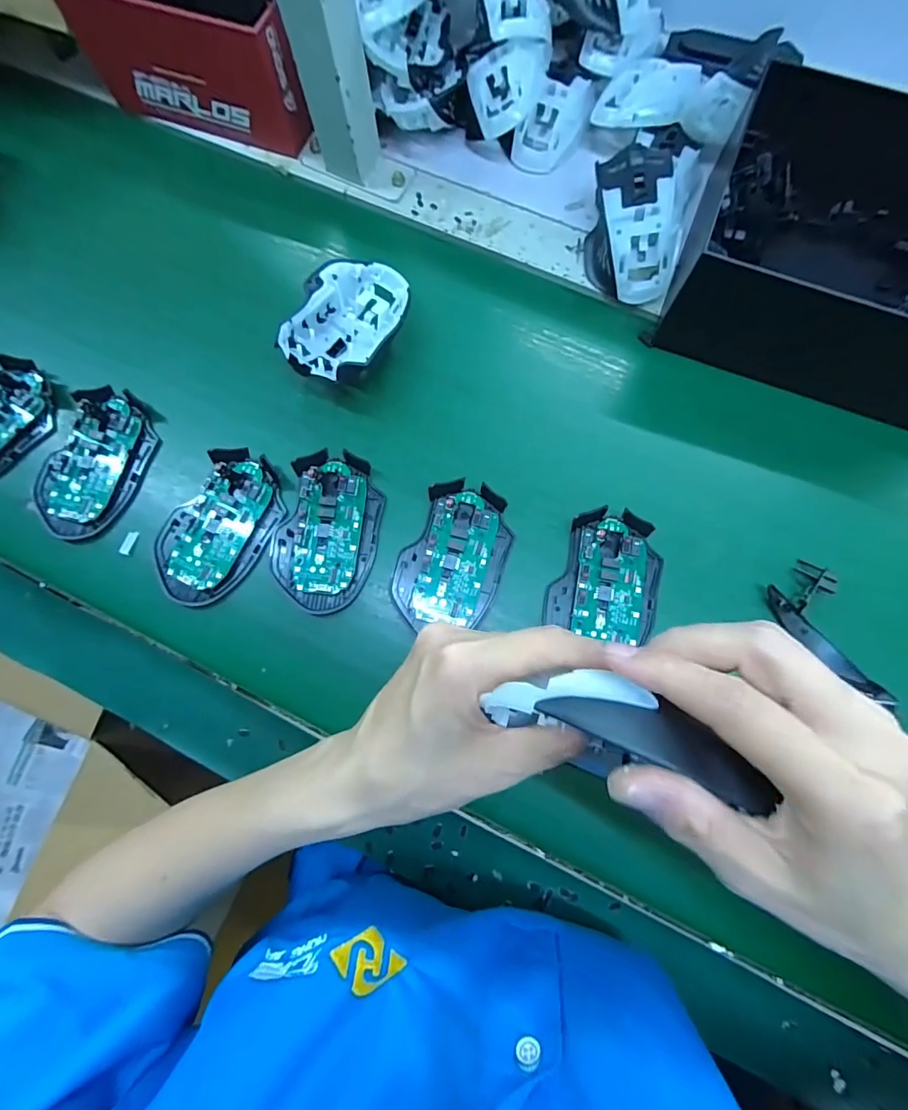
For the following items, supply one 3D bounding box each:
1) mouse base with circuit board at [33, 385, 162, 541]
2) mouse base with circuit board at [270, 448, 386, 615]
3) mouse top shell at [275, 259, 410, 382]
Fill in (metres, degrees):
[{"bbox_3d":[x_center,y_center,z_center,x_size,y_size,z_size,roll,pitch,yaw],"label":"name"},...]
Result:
[{"bbox_3d":[-0.270,-0.069,0.355,0.070,0.017,0.112,27,79,6],"label":"mouse base with circuit board"},{"bbox_3d":[-0.092,-0.018,0.344,0.072,0.016,0.113,8,78,2],"label":"mouse base with circuit board"},{"bbox_3d":[-0.080,-0.178,0.366,0.069,0.043,0.116,24,79,6],"label":"mouse top shell"}]

